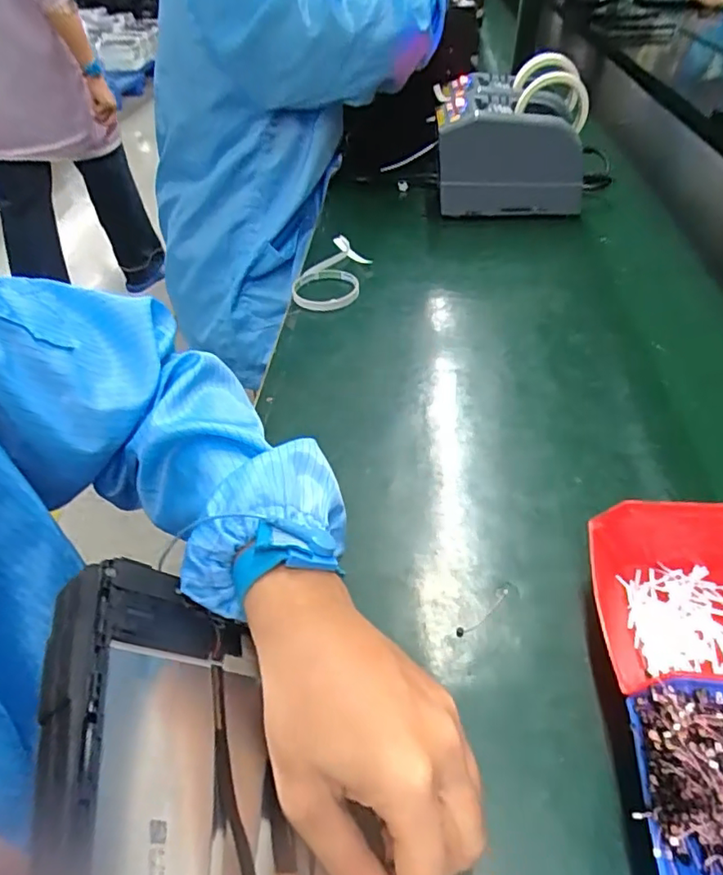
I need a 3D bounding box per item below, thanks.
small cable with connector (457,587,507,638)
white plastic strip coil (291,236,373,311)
[{"bbox_3d":[0.082,0.116,0.377,0.049,0.004,0.009,-34,49,-27],"label":"small cable with connector"},{"bbox_3d":[-0.030,-0.215,0.720,0.080,0.018,0.167,6,44,14],"label":"white plastic strip coil"}]

